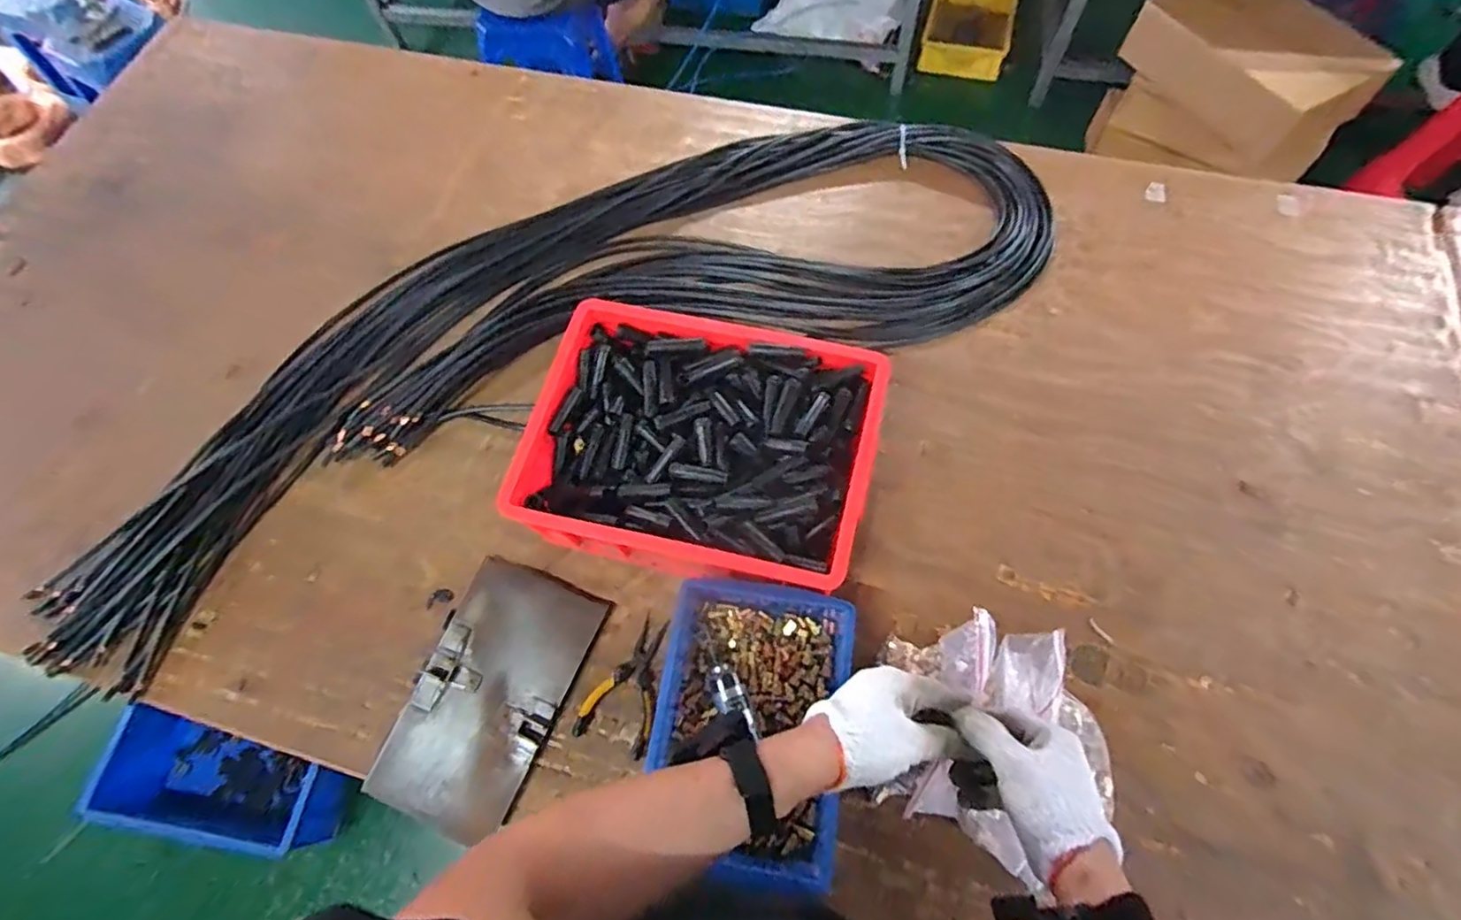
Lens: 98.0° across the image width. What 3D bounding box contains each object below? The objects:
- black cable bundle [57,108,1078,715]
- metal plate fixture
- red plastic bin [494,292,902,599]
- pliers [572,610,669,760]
[{"bbox_3d":[-0.259,-0.207,0.992,1.583,0.051,0.531,-23,68,-8],"label":"black cable bundle"},{"bbox_3d":[-0.298,0.291,0.795,0.174,0.032,0.302,21,69,10],"label":"metal plate fixture"},{"bbox_3d":[-0.037,-0.008,0.824,0.413,0.124,0.325,13,68,7],"label":"red plastic bin"},{"bbox_3d":[-0.123,0.274,0.792,0.092,0.025,0.160,18,68,9],"label":"pliers"}]

